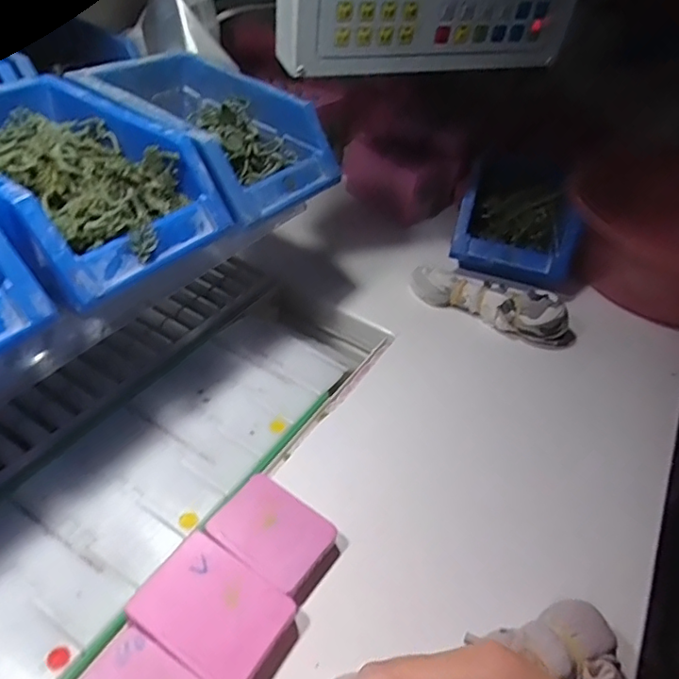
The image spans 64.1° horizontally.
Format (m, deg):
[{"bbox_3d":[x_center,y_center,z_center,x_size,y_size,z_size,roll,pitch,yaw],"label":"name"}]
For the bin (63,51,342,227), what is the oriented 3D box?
[{"bbox_3d":[-0.102,-0.164,0.428,0.173,0.066,0.122,26,46,19],"label":"bin"}]

